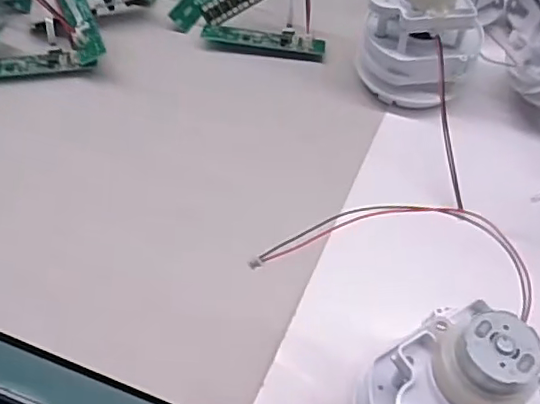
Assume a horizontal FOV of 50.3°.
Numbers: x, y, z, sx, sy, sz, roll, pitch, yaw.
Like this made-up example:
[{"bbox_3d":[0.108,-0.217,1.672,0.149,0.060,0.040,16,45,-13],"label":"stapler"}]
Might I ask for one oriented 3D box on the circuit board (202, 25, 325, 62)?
[{"bbox_3d":[-0.005,-0.108,0.385,0.081,0.007,0.021,8,54,4],"label":"circuit board"}]

